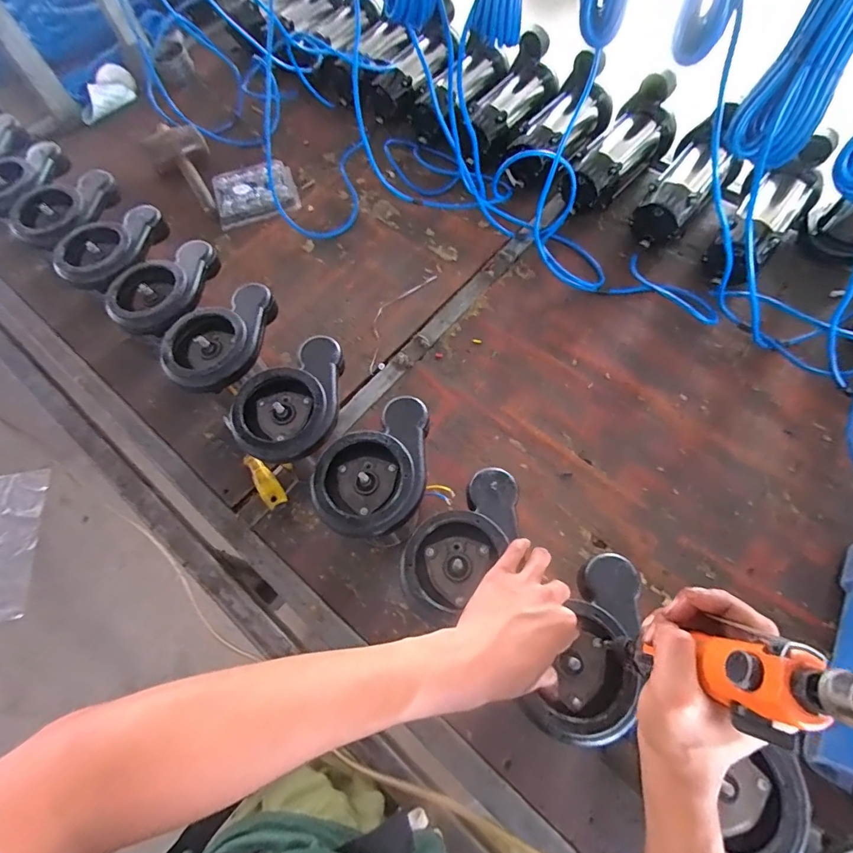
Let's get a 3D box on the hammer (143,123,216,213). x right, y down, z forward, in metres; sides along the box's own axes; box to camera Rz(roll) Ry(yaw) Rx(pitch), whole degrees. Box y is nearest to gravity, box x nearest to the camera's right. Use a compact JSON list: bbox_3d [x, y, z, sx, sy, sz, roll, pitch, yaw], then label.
[{"bbox_3d":[-0.504,-0.542,0.967,0.120,0.077,0.230,-29,66,-10],"label":"hammer"}]

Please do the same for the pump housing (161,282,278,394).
[{"bbox_3d":[-0.275,-0.121,0.604,0.121,0.038,0.163,22,68,13],"label":"pump housing"}]

